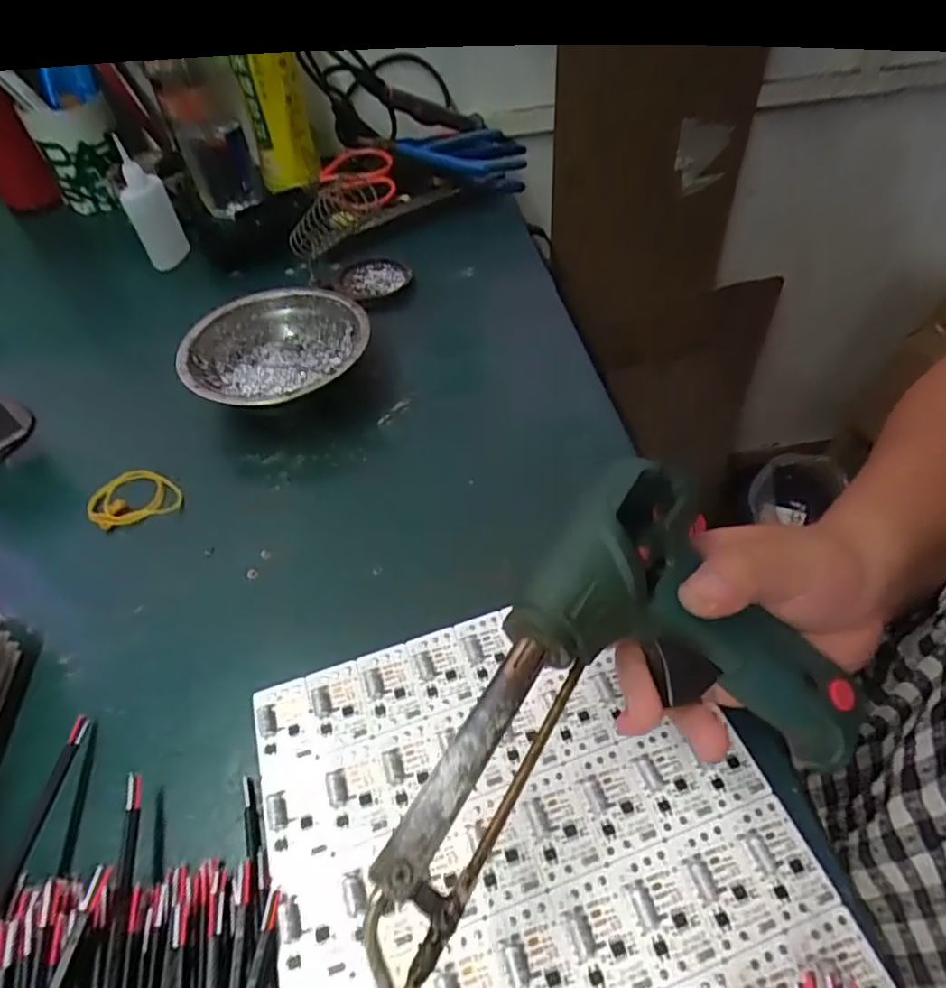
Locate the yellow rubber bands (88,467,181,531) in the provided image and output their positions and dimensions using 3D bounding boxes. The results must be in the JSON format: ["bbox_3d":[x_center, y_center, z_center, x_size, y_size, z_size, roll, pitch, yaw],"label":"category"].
[{"bbox_3d":[-0.212,0.004,0.367,0.050,0.009,0.049,-26,52,-23],"label":"yellow rubber bands"}]

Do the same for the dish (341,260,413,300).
[{"bbox_3d":[-0.085,-0.184,0.502,0.051,0.010,0.052,-1,50,2],"label":"dish"}]

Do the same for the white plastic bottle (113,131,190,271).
[{"bbox_3d":[-0.287,-0.254,0.521,0.035,0.093,0.038,-13,50,-8],"label":"white plastic bottle"}]

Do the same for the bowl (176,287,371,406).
[{"bbox_3d":[-0.137,-0.093,0.420,0.122,0.049,0.118,-1,50,2],"label":"bowl"}]

